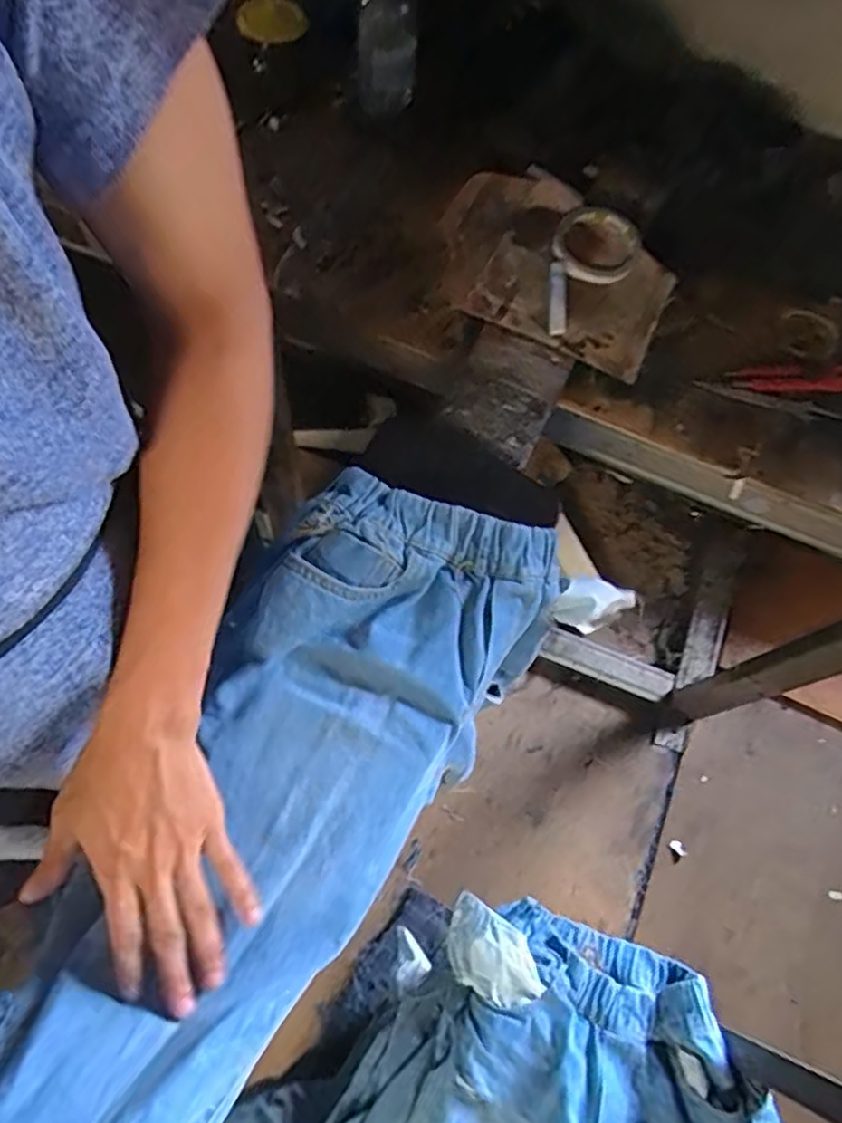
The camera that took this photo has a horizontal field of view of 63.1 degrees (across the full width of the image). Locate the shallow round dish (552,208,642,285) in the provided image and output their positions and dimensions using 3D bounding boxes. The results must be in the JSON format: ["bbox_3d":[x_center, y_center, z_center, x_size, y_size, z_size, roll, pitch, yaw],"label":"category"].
[{"bbox_3d":[0.168,-0.306,0.663,0.083,0.015,0.083,8,74,22],"label":"shallow round dish"}]

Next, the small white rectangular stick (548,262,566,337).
[{"bbox_3d":[0.127,-0.245,0.640,0.016,0.012,0.078,4,67,-3],"label":"small white rectangular stick"}]

